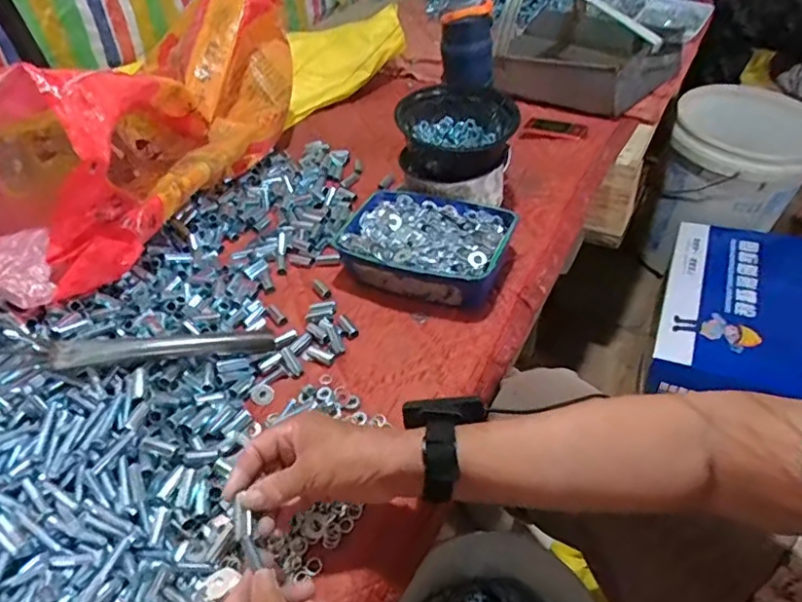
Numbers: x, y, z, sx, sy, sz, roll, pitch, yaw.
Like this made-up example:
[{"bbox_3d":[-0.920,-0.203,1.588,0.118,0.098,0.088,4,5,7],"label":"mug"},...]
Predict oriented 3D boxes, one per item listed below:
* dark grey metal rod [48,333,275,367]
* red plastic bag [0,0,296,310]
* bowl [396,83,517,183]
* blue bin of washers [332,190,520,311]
[{"bbox_3d":[-0.248,0.051,0.589,0.216,0.028,0.027,-2,42,-19],"label":"dark grey metal rod"},{"bbox_3d":[-0.385,-0.272,0.764,0.267,0.211,0.571,10,44,16],"label":"red plastic bag"},{"bbox_3d":[0.082,-0.243,0.763,0.143,0.089,0.155,-1,44,1],"label":"bowl"},{"bbox_3d":[0.032,-0.070,0.704,0.207,0.071,0.147,16,47,18],"label":"blue bin of washers"}]

